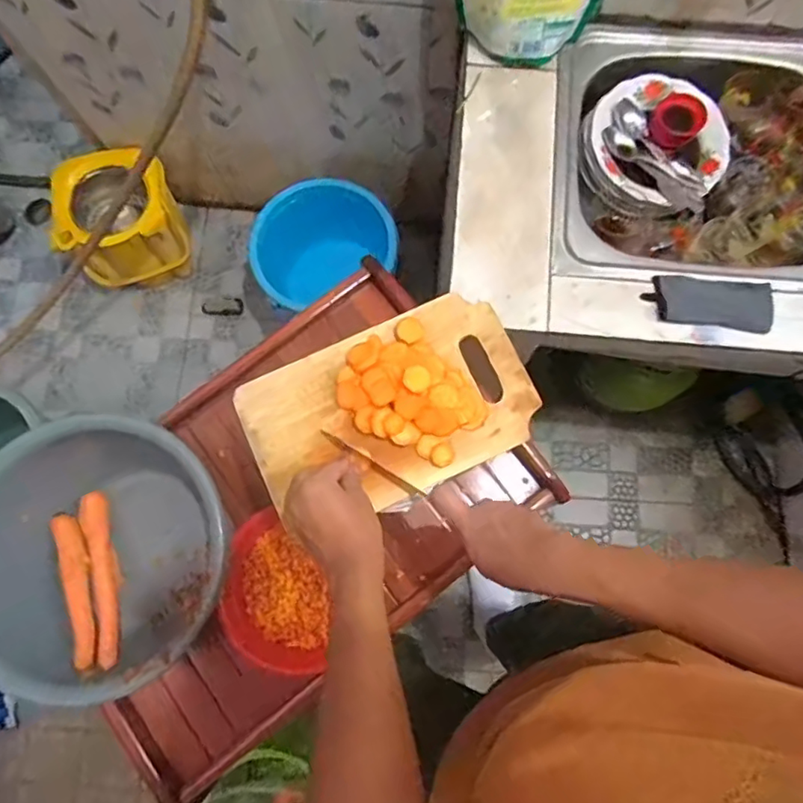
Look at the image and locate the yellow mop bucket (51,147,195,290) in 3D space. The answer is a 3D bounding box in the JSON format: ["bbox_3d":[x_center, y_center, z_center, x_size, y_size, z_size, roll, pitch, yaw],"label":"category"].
[{"bbox_3d":[-0.652,-0.424,1.375,0.265,0.265,0.230,-12,78,-2],"label":"yellow mop bucket"}]

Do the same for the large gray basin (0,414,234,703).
[{"bbox_3d":[-0.352,0.177,0.710,0.289,0.168,0.287,0,78,0],"label":"large gray basin"}]

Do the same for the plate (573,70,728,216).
[{"bbox_3d":[0.372,-0.379,0.845,0.202,0.036,0.210,0,78,0],"label":"plate"}]

